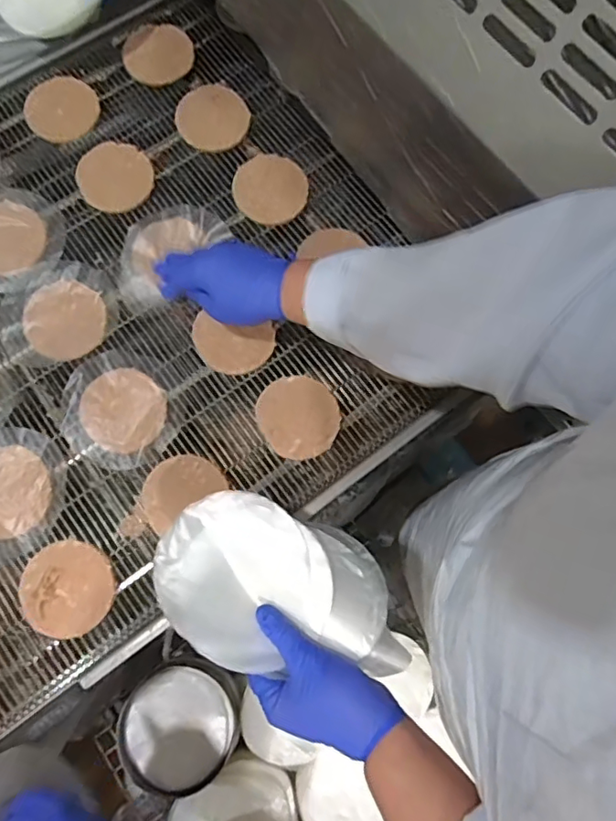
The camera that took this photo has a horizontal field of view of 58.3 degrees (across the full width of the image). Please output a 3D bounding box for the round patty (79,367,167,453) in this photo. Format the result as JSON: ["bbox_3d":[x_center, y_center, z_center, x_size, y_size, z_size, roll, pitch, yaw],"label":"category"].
[{"bbox_3d":[-0.186,-0.001,0.558,0.085,0.006,0.080,0,76,-2],"label":"round patty"}]

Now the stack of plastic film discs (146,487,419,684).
[{"bbox_3d":[-0.020,0.146,0.443,0.203,0.024,0.123,22,76,4],"label":"stack of plastic film discs"}]

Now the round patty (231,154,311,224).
[{"bbox_3d":[-0.043,-0.253,0.626,0.083,0.006,0.085,0,76,-2],"label":"round patty"}]

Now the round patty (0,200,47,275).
[{"bbox_3d":[-0.331,-0.188,0.601,0.082,0.007,0.085,0,76,-2],"label":"round patty"}]

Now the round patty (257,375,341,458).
[{"bbox_3d":[-0.009,0.006,0.559,0.080,0.013,0.083,0,76,-2],"label":"round patty"}]

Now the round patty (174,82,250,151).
[{"bbox_3d":[-0.111,-0.342,0.645,0.081,0.008,0.083,0,76,-2],"label":"round patty"}]

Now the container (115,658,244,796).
[{"bbox_3d":[-0.165,0.411,0.723,0.139,0.085,0.128,1,73,-4],"label":"container"}]

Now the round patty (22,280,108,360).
[{"bbox_3d":[-0.256,-0.096,0.581,0.085,0.004,0.082,0,76,-2],"label":"round patty"}]

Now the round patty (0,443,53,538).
[{"bbox_3d":[-0.290,0.078,0.532,0.084,0.005,0.081,0,76,-2],"label":"round patty"}]

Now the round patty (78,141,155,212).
[{"bbox_3d":[-0.218,-0.266,0.623,0.083,0.005,0.082,0,76,-2],"label":"round patty"}]

